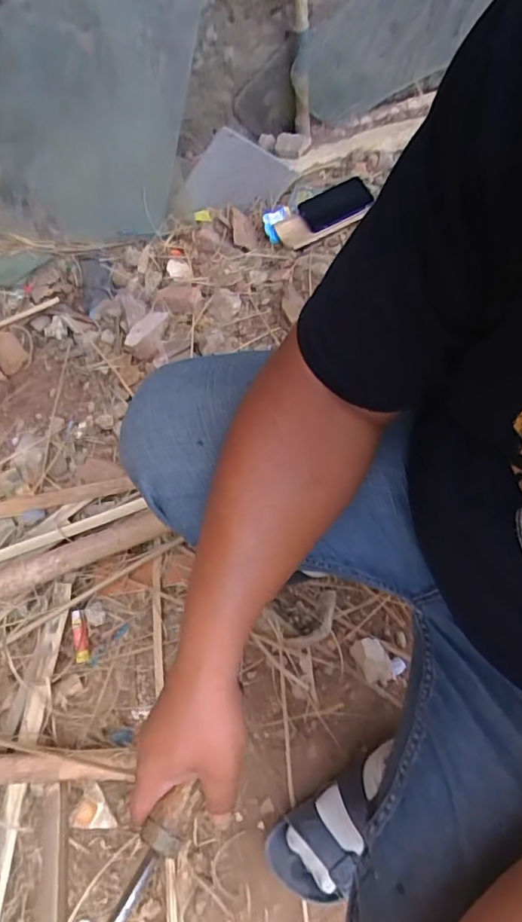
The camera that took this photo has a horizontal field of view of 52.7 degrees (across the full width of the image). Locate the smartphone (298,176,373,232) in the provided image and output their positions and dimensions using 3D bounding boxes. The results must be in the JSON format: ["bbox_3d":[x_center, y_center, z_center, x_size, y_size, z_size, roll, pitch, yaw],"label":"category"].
[{"bbox_3d":[0.158,-0.543,1.107,0.155,0.015,0.085,-27,76,-6],"label":"smartphone"}]

